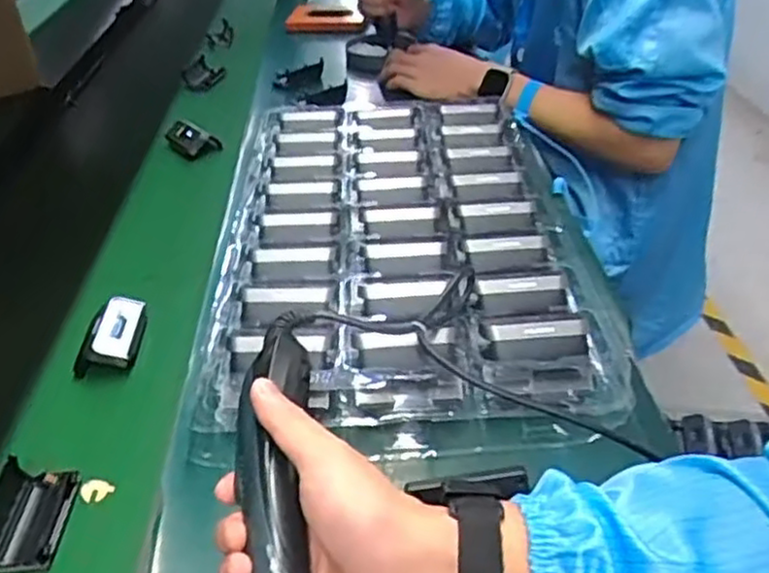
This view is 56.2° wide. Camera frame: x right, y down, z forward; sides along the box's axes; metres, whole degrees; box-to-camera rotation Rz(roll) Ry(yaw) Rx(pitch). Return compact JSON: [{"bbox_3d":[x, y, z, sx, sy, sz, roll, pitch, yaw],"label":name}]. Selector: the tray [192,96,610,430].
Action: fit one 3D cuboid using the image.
[{"bbox_3d":[0.006,-0.057,0.689,0.299,0.073,0.512,-4,33,-1],"label":"tray"}]

